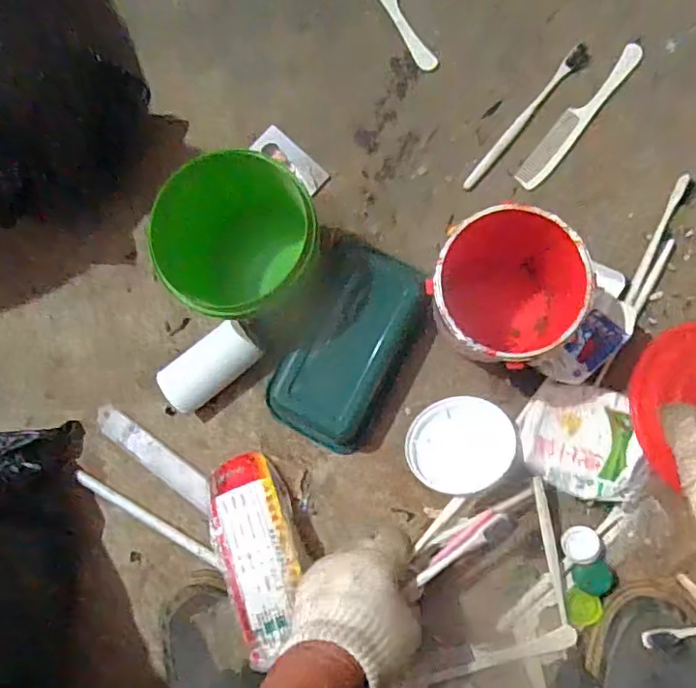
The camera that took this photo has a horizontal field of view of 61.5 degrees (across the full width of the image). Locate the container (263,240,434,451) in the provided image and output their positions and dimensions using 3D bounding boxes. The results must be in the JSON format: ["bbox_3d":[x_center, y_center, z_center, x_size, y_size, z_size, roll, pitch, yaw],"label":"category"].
[{"bbox_3d":[0.003,0.001,0.535,0.102,0.037,0.179,25,89,5],"label":"container"}]

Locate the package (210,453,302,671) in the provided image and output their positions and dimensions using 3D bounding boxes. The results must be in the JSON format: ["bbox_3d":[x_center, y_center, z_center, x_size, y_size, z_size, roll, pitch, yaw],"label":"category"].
[{"bbox_3d":[-0.079,0.178,0.506,0.064,0.027,0.170,-17,65,5],"label":"package"}]

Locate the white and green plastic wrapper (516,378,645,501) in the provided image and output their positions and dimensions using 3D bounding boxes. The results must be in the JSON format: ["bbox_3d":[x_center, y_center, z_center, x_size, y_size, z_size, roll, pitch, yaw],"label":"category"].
[{"bbox_3d":[0.200,0.081,0.503,0.100,0.019,0.092,0,84,-4],"label":"white and green plastic wrapper"}]

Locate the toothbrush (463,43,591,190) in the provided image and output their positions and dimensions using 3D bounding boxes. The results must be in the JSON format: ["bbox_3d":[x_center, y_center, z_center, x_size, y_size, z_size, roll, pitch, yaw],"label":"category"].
[{"bbox_3d":[0.164,-0.210,0.544,0.017,0.012,0.162,42,90,7],"label":"toothbrush"}]

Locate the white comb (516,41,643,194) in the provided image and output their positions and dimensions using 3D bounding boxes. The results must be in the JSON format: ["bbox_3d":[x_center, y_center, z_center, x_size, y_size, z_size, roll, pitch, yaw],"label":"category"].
[{"bbox_3d":[0.213,-0.210,0.540,0.027,0.006,0.158,38,89,7],"label":"white comb"}]

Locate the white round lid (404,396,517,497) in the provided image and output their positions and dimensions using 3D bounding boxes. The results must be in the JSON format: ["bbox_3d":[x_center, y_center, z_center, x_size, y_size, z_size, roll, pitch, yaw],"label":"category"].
[{"bbox_3d":[0.099,0.088,0.516,0.092,0.007,0.087,-9,55,14],"label":"white round lid"}]

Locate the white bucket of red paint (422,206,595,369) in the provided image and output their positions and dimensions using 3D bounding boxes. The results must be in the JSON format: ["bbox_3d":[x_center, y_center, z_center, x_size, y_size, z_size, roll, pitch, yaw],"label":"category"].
[{"bbox_3d":[0.129,-0.046,0.479,0.119,0.117,0.109,0,85,5],"label":"white bucket of red paint"}]

